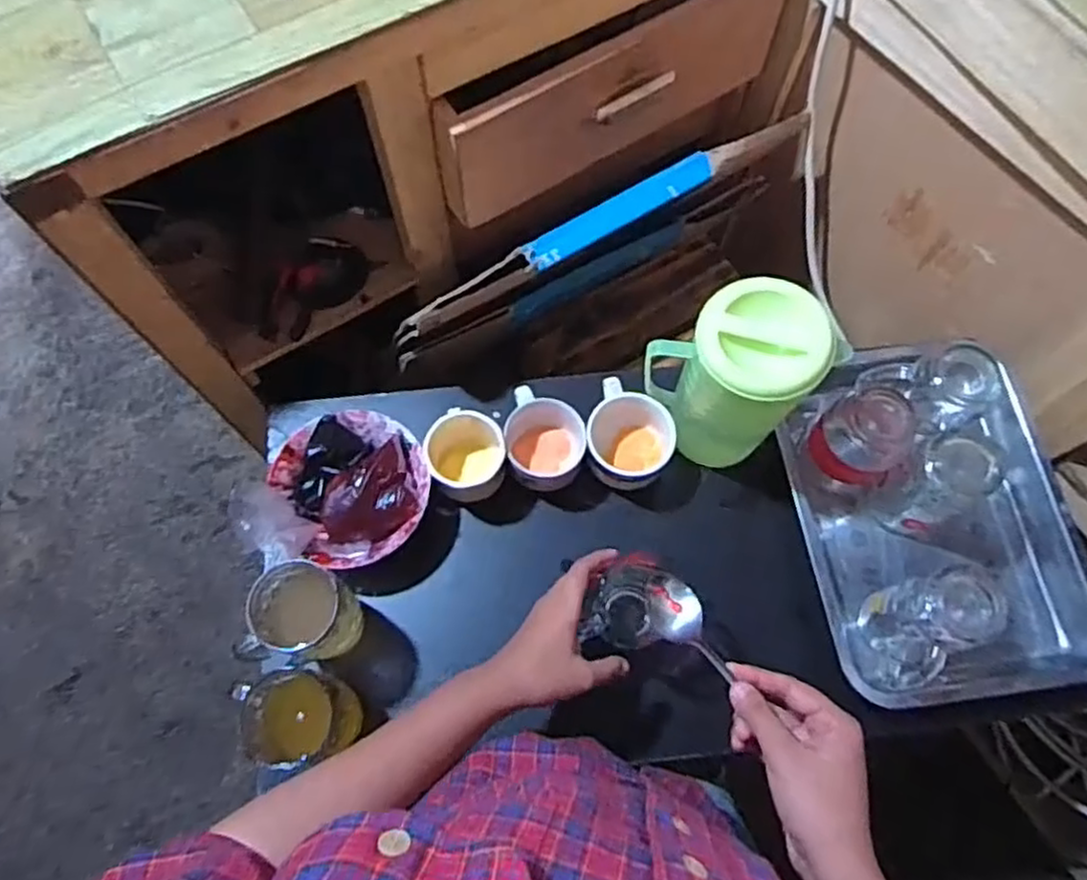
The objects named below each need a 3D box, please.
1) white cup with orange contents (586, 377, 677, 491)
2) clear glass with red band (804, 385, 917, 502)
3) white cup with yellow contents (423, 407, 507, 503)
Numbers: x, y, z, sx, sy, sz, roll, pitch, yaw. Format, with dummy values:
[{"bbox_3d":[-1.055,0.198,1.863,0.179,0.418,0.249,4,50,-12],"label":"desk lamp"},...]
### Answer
[{"bbox_3d":[0.088,-0.001,0.739,0.085,0.060,0.093,0,70,1],"label":"white cup with orange contents"},{"bbox_3d":[0.315,0.005,0.731,0.080,0.123,0.079,3,71,2],"label":"clear glass with red band"},{"bbox_3d":[-0.080,0.014,0.726,0.074,0.075,0.081,0,70,1],"label":"white cup with yellow contents"}]

